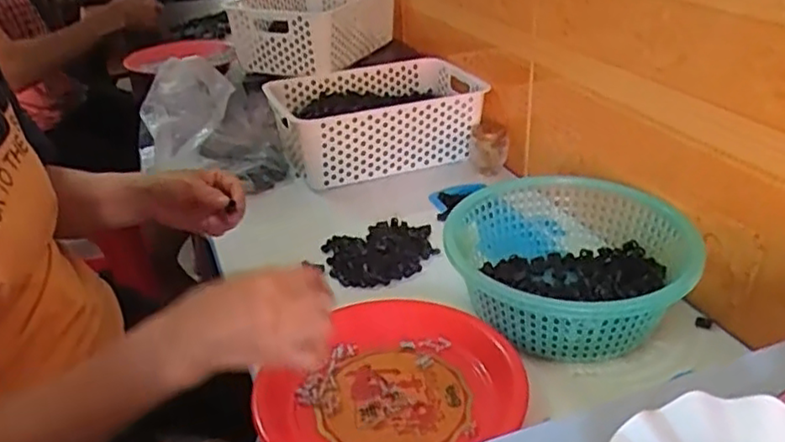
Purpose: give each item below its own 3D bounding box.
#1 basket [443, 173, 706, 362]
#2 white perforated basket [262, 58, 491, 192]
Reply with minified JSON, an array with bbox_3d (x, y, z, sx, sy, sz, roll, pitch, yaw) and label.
[{"bbox_3d":[0.174,0.045,0.678,0.211,0.091,0.217,-9,29,-10],"label":"basket"},{"bbox_3d":[-0.025,-0.157,1.039,0.298,0.123,0.210,-11,29,-14],"label":"white perforated basket"}]

